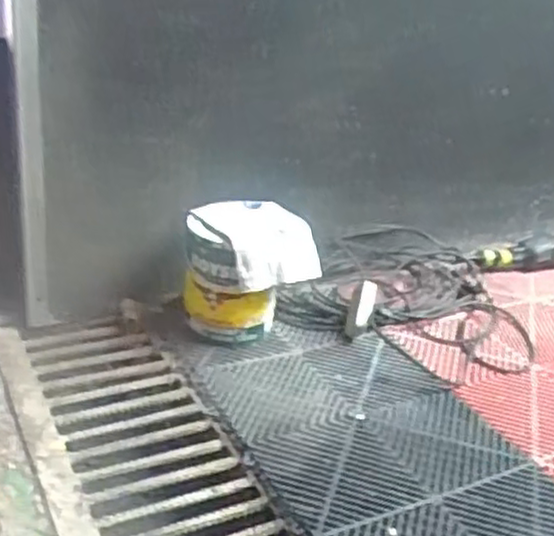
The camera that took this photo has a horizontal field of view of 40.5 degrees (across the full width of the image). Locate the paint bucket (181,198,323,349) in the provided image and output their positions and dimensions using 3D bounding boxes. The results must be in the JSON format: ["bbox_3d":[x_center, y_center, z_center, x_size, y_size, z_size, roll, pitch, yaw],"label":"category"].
[{"bbox_3d":[-0.054,0.014,1.398,0.224,0.233,0.224,6,26,-3],"label":"paint bucket"}]

